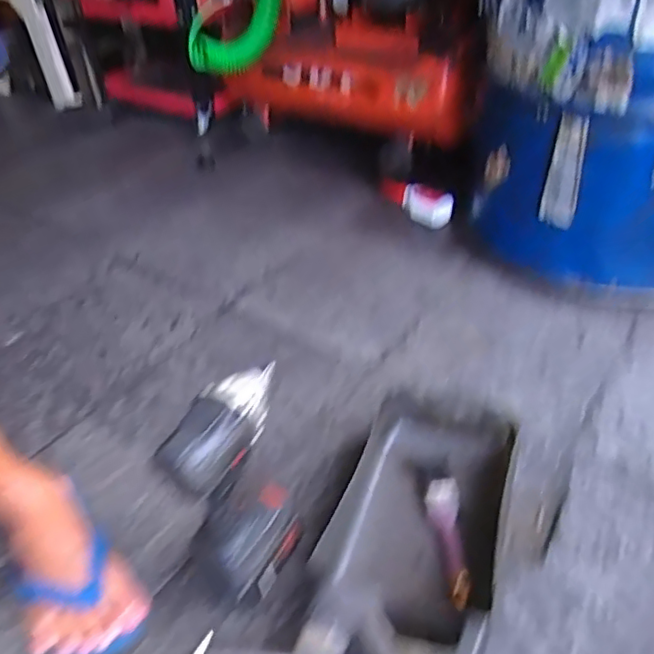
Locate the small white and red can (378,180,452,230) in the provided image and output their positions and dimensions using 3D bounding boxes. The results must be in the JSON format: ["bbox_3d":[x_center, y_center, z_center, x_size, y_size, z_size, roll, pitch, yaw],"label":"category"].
[{"bbox_3d":[0.189,-0.283,1.310,0.058,0.078,0.196,-26,43,-25],"label":"small white and red can"}]

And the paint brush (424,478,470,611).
[{"bbox_3d":[0.136,0.240,0.673,0.039,0.016,0.160,0,39,5],"label":"paint brush"}]

